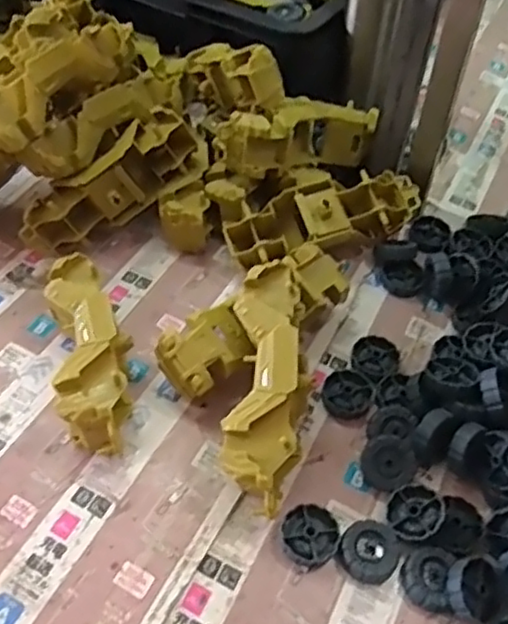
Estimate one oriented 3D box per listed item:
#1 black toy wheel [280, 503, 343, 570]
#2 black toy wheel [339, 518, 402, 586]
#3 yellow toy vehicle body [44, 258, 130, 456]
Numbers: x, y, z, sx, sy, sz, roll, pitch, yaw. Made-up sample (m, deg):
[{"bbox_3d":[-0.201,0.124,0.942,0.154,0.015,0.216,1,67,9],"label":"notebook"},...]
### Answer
[{"bbox_3d":[0.037,0.147,0.427,0.037,0.013,0.037,2,51,-2],"label":"black toy wheel"},{"bbox_3d":[0.076,0.157,0.425,0.040,0.013,0.036,-35,61,-27],"label":"black toy wheel"},{"bbox_3d":[-0.122,0.030,0.492,0.054,0.057,0.171,-11,50,-11],"label":"yellow toy vehicle body"}]

